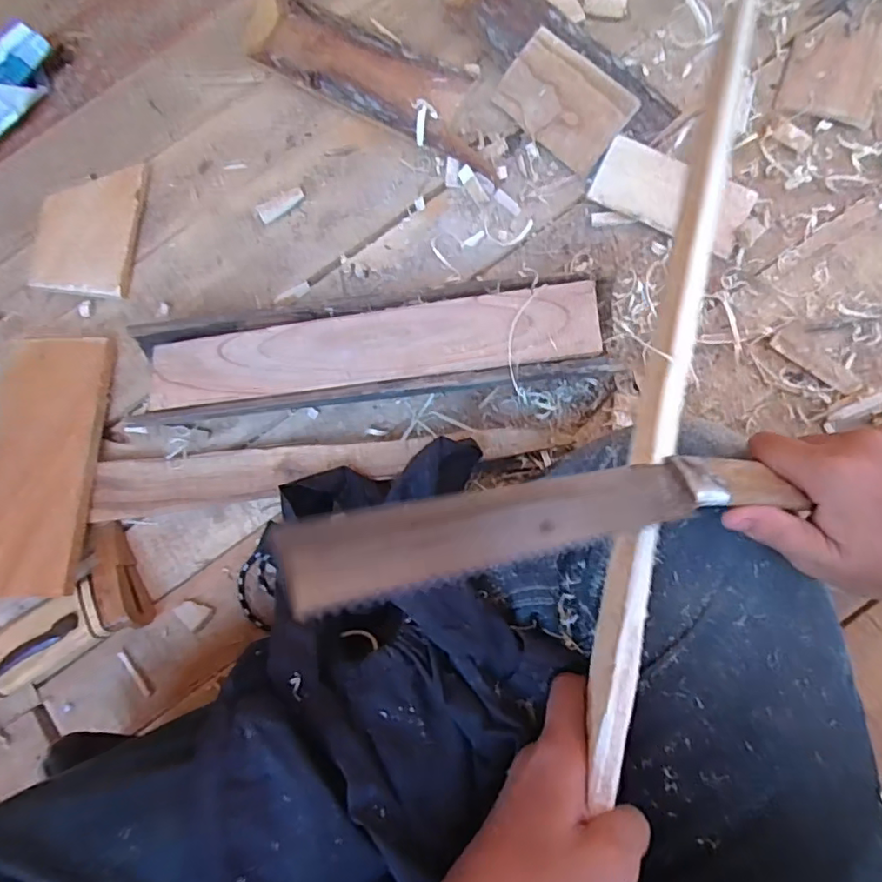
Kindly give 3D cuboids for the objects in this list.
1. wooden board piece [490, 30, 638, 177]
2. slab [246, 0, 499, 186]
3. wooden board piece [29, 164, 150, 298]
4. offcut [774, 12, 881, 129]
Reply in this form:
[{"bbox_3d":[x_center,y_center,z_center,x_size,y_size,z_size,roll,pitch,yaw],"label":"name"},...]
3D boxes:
[{"bbox_3d":[0.112,-0.315,0.520,0.125,0.007,0.075,45,118,12],"label":"wooden board piece"},{"bbox_3d":[-0.066,-0.361,0.555,0.302,0.022,0.078,30,85,9],"label":"slab"},{"bbox_3d":[-0.346,-0.207,0.555,0.094,0.020,0.129,4,82,6],"label":"wooden board piece"},{"bbox_3d":[0.369,-0.351,0.522,0.085,0.007,0.109,18,84,8],"label":"offcut"}]

